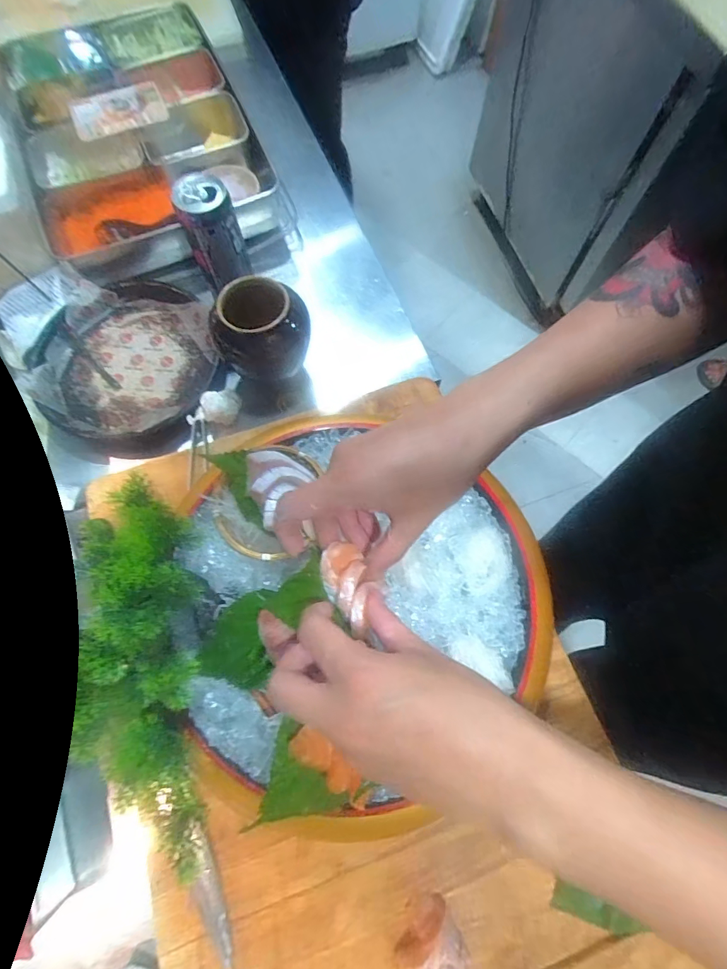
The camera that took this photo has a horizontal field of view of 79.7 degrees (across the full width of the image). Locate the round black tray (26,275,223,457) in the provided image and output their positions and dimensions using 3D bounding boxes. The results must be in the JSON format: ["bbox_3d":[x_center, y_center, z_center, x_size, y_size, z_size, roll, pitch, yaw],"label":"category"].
[{"bbox_3d":[-0.278,-0.141,0.517,0.207,0.033,0.226,-16,71,-6],"label":"round black tray"}]

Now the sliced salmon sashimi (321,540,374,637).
[{"bbox_3d":[-0.010,0.073,0.303,0.031,0.020,0.062,-15,60,-7],"label":"sliced salmon sashimi"}]

